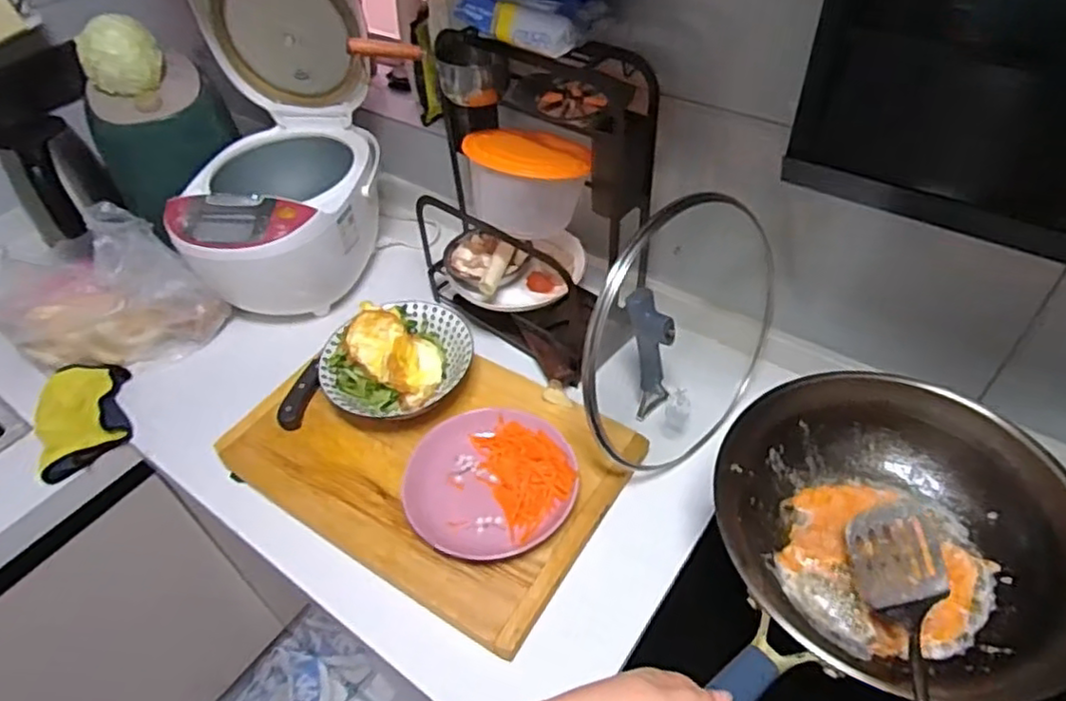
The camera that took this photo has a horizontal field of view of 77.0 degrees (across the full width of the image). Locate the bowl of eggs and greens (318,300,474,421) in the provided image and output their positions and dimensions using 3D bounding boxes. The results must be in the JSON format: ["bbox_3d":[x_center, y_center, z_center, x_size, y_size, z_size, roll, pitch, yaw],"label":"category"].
[{"bbox_3d":[-0.183,0.013,0.910,0.199,0.084,0.153,-18,48,-12],"label":"bowl of eggs and greens"}]

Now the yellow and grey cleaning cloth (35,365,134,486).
[{"bbox_3d":[-0.627,0.088,0.936,0.113,0.032,0.173,-19,48,-13],"label":"yellow and grey cleaning cloth"}]

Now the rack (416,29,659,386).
[{"bbox_3d":[-0.002,-0.210,0.904,0.200,0.372,0.302,-34,53,-25],"label":"rack"}]

